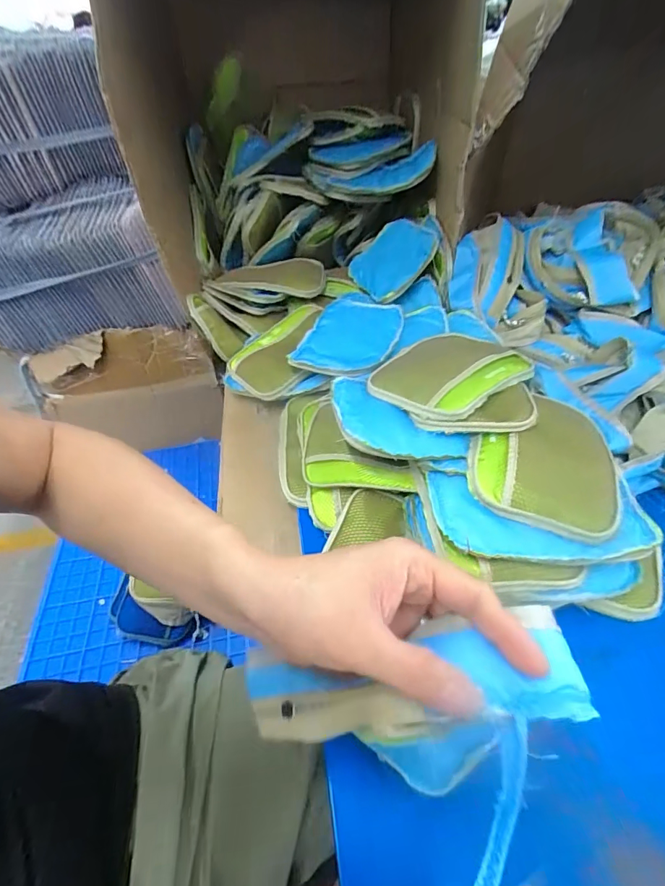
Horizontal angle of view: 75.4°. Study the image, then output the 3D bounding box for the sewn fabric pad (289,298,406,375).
[{"bbox_3d":[0.025,-0.154,0.638,0.132,0.023,0.184,10,46,21],"label":"sewn fabric pad"}]

